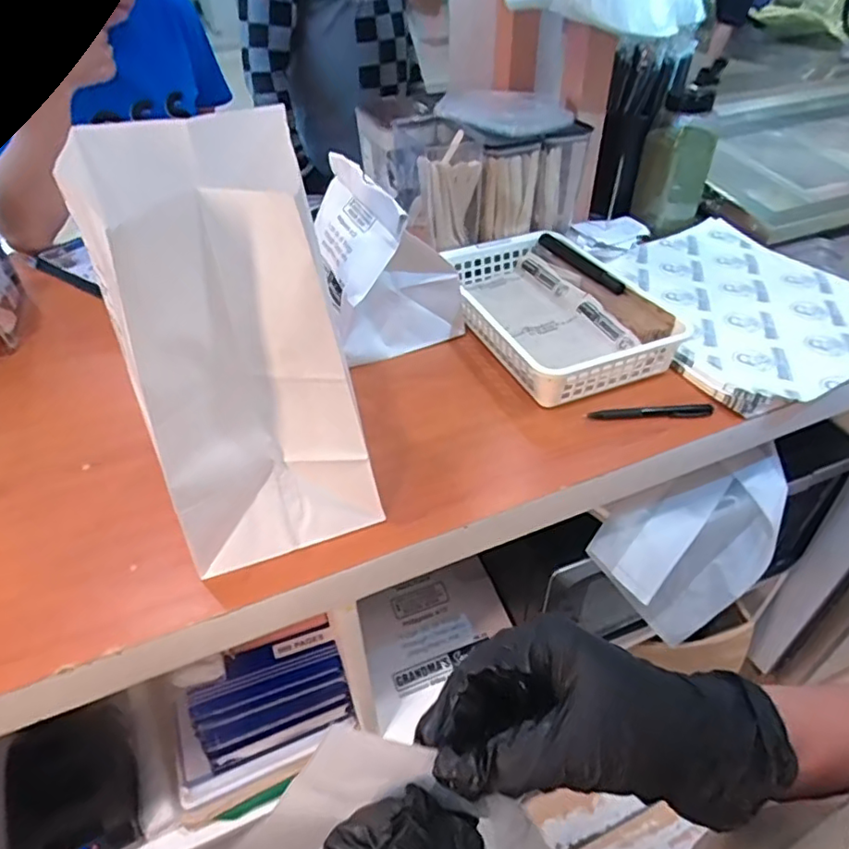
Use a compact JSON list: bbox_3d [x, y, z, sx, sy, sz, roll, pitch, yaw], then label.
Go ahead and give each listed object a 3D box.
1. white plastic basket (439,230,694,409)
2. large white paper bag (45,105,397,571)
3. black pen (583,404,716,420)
[{"bbox_3d":[0.153,-0.144,0.724,0.190,0.055,0.303,-13,43,-12],"label":"white plastic basket"},{"bbox_3d":[-0.156,-0.064,0.481,0.159,0.287,0.219,-15,44,-14],"label":"large white paper bag"},{"bbox_3d":[0.236,-0.012,0.614,0.130,0.010,0.013,-2,42,0],"label":"black pen"}]

